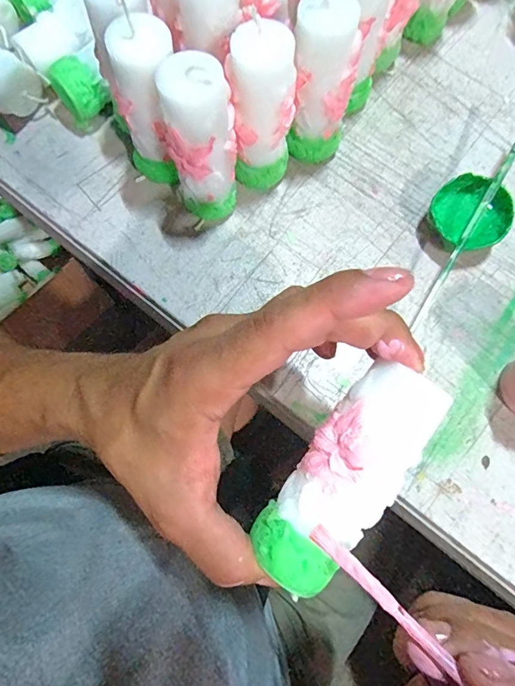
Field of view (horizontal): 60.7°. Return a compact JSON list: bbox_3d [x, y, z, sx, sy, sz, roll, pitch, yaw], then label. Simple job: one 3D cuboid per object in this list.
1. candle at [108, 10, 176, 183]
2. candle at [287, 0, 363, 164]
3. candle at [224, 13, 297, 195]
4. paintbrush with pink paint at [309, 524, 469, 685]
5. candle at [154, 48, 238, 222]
[{"bbox_3d":[-0.066,-0.149,0.289,0.033,0.110,0.039,41,77,10],"label":"candle"},{"bbox_3d":[0.043,-0.172,0.299,0.039,0.107,0.034,3,74,0],"label":"candle"},{"bbox_3d":[0.003,-0.147,0.290,0.040,0.109,0.035,-9,74,-4],"label":"candle"},{"bbox_3d":[0.084,0.128,0.140,0.007,0.005,0.178,-43,62,-12],"label":"paintbrush with pink paint"},{"bbox_3d":[-0.037,-0.123,0.283,0.045,0.109,0.038,-13,74,-5],"label":"candle"}]

